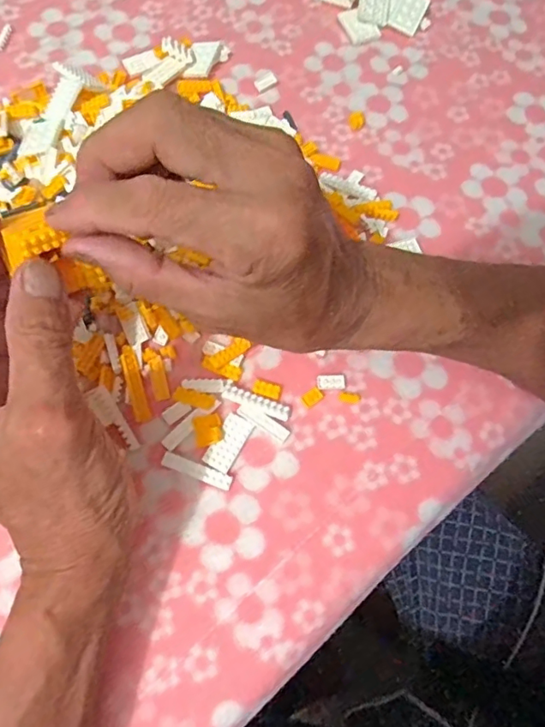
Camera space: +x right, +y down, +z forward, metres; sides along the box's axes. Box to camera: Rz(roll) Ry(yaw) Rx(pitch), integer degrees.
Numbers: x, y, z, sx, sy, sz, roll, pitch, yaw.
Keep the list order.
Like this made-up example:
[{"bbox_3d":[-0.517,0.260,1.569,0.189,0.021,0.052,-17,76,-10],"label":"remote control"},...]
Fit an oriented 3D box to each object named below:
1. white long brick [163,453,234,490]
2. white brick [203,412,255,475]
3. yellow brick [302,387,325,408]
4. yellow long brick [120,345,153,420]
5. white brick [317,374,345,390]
[{"bbox_3d":[-0.042,0.060,0.294,0.040,0.004,0.009,18,69,4],"label":"white long brick"},{"bbox_3d":[-0.024,0.044,0.298,0.015,0.004,0.033,29,71,8],"label":"white brick"},{"bbox_3d":[0.024,0.019,0.312,0.012,0.004,0.009,-36,75,-15],"label":"yellow brick"},{"bbox_3d":[-0.079,0.011,0.305,0.009,0.007,0.044,-16,71,-9],"label":"yellow long brick"},{"bbox_3d":[0.035,0.011,0.317,0.016,0.004,0.010,-2,69,-3],"label":"white brick"}]

